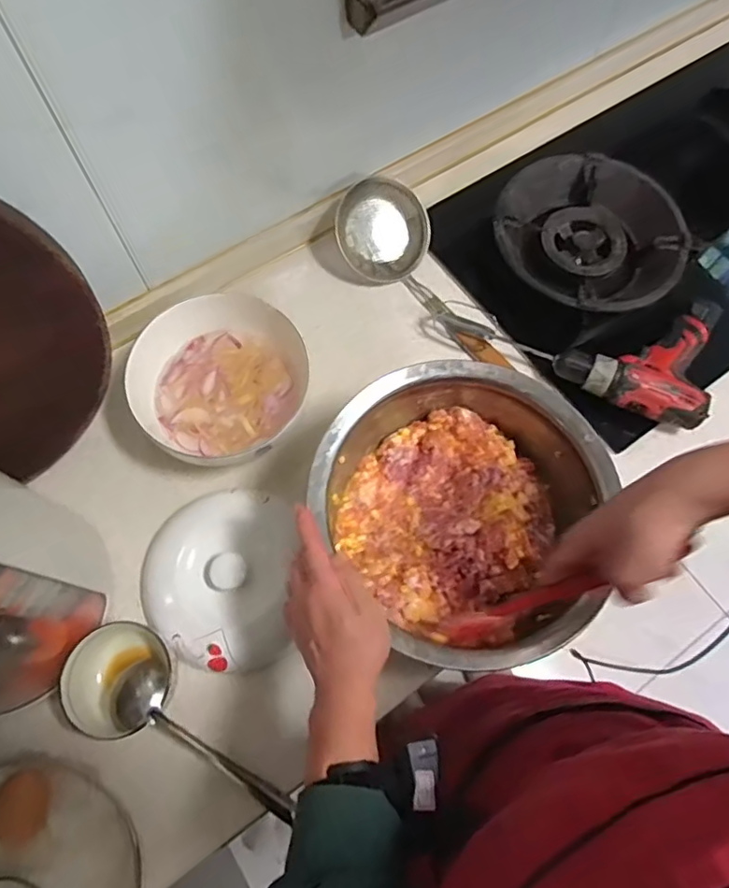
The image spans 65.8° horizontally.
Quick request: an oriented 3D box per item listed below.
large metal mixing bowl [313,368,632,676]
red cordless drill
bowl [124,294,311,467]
[{"bbox_3d":[0.098,0.057,0.556,0.249,0.126,0.275,-30,73,-13],"label":"large metal mixing bowl"},{"bbox_3d":[0.335,-0.114,0.703,0.174,0.056,0.160,16,69,3],"label":"red cordless drill"},{"bbox_3d":[-0.180,-0.076,0.673,0.220,0.087,0.188,25,70,7],"label":"bowl"}]

